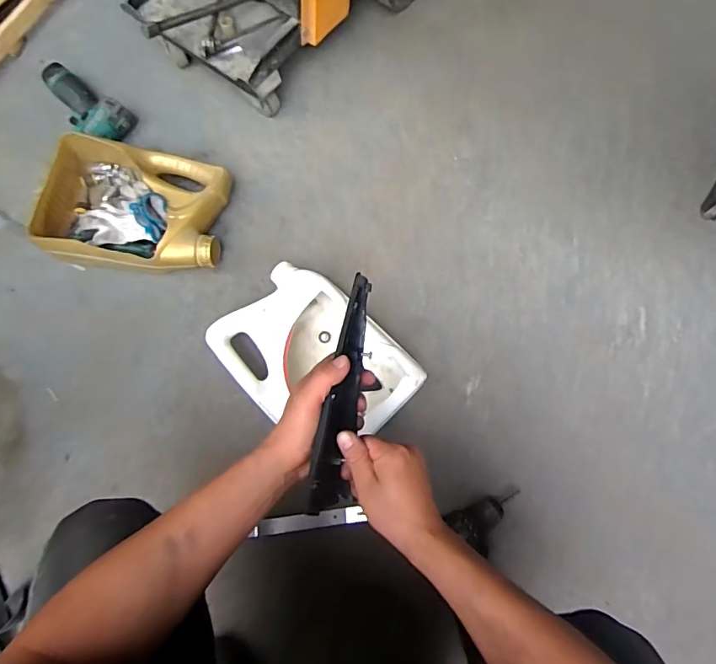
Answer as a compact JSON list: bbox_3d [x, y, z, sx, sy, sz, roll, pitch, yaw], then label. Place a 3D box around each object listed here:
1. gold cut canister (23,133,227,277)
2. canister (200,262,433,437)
[{"bbox_3d":[-0.382,-0.213,0.843,0.306,0.094,0.222,14,75,4],"label":"gold cut canister"},{"bbox_3d":[-0.071,0.044,0.760,0.296,0.099,0.205,43,78,11],"label":"canister"}]

